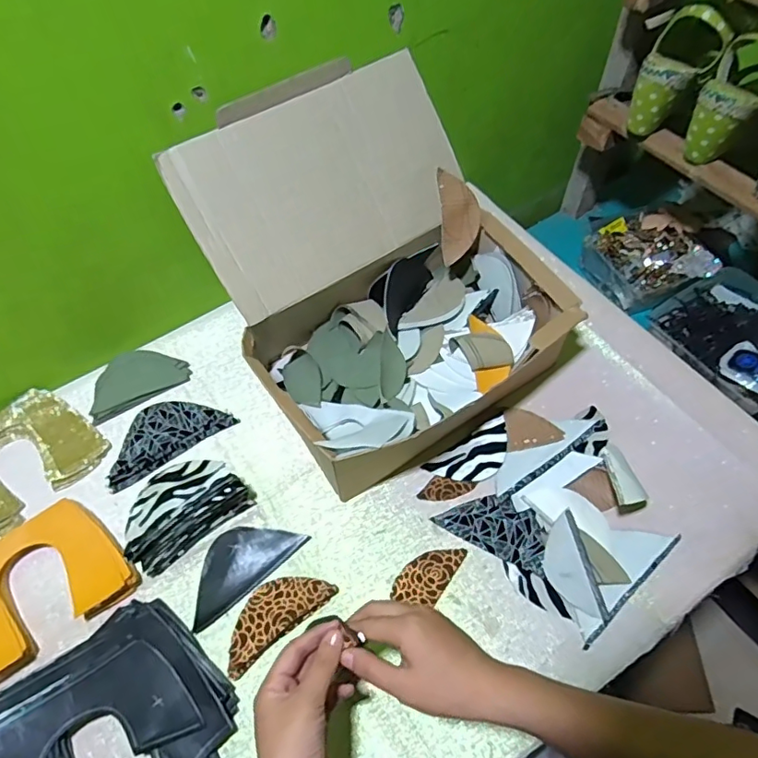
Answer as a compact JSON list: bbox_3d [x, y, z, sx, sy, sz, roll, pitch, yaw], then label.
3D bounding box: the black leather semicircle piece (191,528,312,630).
[{"bbox_3d":[-0.144,0.187,0.548,0.126,0.014,0.061,-39,67,-18],"label":"black leather semicircle piece"}]

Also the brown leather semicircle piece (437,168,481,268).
[{"bbox_3d":[0.100,-0.198,0.652,0.048,0.107,0.006,-11,18,-12],"label":"brown leather semicircle piece"}]

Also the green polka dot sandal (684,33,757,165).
[{"bbox_3d":[0.420,-0.322,0.627,0.080,0.129,0.073,30,63,19],"label":"green polka dot sandal"}]

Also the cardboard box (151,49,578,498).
[{"bbox_3d":[0.001,-0.120,0.592,0.329,0.228,0.346,-28,62,-14],"label":"cardboard box"}]

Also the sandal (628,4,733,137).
[{"bbox_3d":[0.347,-0.379,0.659,0.059,0.145,0.090,-21,60,-38],"label":"sandal"}]

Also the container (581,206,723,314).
[{"bbox_3d":[0.427,-0.202,0.863,0.150,0.068,0.183,-17,59,-10],"label":"container"}]

